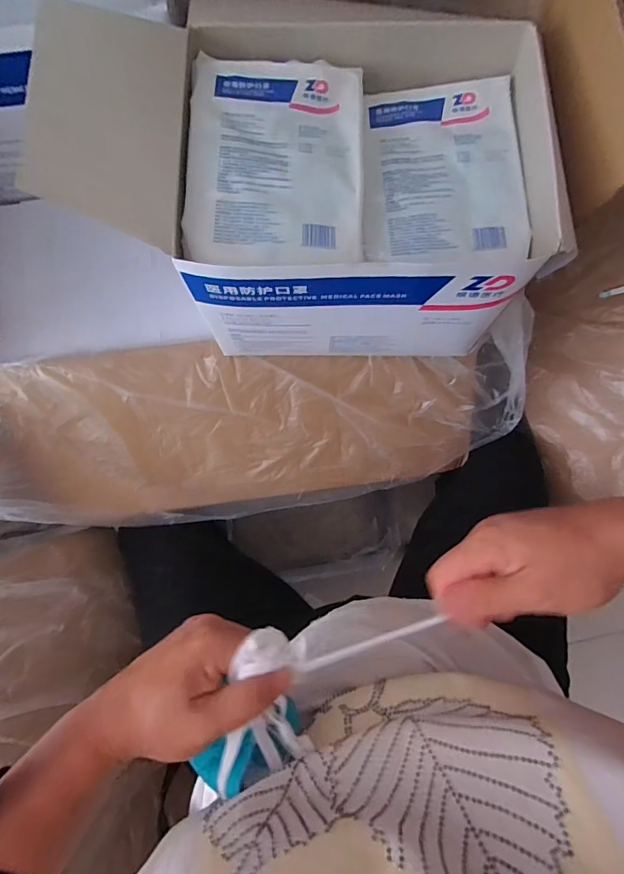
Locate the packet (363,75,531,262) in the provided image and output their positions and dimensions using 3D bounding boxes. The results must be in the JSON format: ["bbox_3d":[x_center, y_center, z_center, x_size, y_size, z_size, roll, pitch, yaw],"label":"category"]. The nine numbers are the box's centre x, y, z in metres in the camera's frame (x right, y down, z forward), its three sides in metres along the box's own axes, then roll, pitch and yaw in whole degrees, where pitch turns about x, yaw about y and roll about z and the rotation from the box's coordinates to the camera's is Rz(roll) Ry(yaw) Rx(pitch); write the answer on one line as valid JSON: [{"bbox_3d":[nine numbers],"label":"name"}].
[{"bbox_3d":[0.102,-0.210,0.339,0.119,0.019,0.161,1,82,0],"label":"packet"}]

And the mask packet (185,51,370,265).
[{"bbox_3d":[-0.026,-0.206,0.324,0.127,0.025,0.174,0,82,0],"label":"mask packet"}]

